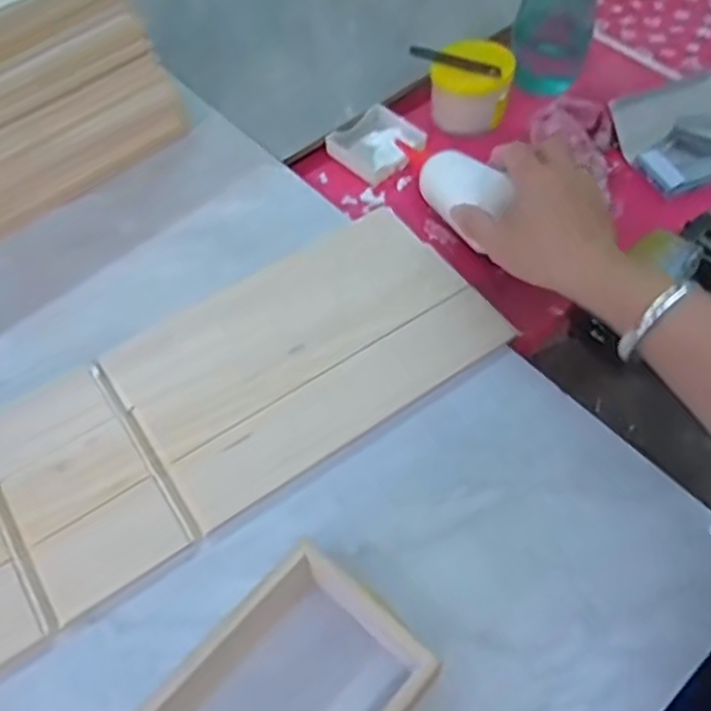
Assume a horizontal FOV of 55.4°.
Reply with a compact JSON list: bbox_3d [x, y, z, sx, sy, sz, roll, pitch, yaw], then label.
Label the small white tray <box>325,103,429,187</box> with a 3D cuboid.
[{"bbox_3d":[0.022,-0.208,0.669,0.075,0.019,0.078,39,66,22],"label":"small white tray"}]

